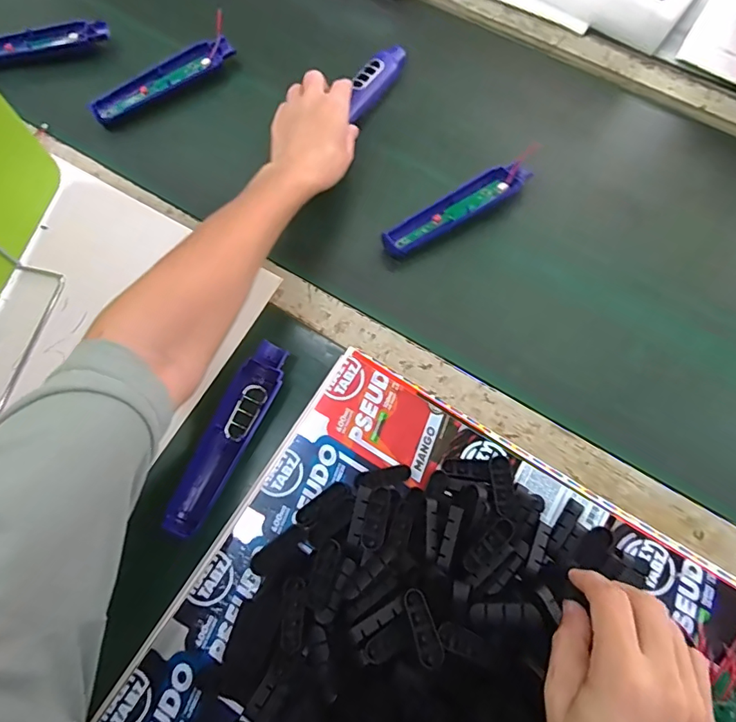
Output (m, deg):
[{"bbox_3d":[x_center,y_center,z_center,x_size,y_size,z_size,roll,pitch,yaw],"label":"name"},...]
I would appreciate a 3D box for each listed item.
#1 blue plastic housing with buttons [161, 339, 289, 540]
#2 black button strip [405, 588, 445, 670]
[{"bbox_3d":[-0.119,0.064,0.421,0.040,0.023,0.172,25,72,9],"label":"blue plastic housing with buttons"},{"bbox_3d":[0.038,0.180,0.332,0.016,0.008,0.047,-15,56,-6],"label":"black button strip"}]

